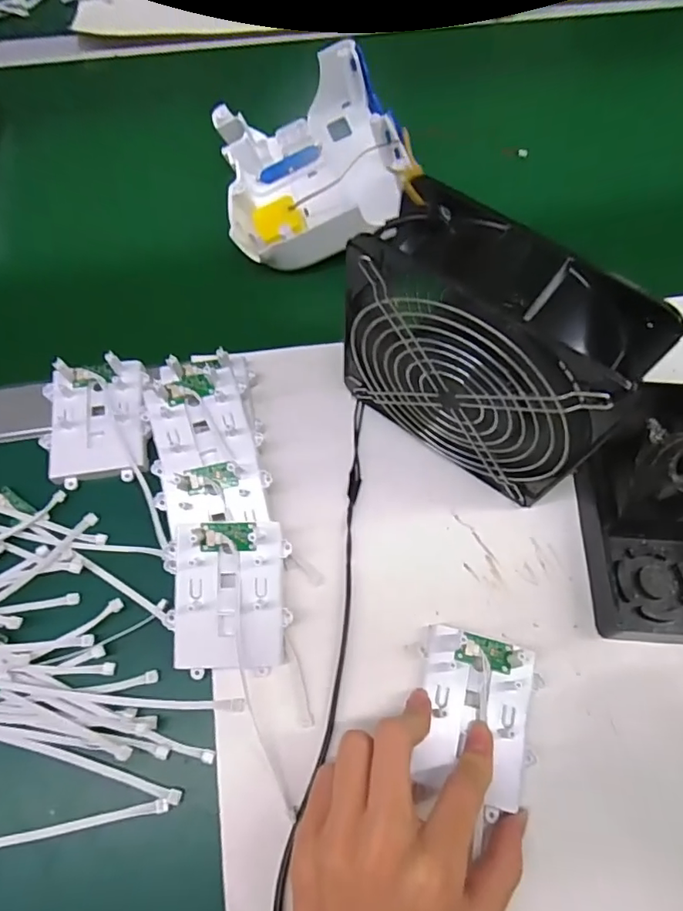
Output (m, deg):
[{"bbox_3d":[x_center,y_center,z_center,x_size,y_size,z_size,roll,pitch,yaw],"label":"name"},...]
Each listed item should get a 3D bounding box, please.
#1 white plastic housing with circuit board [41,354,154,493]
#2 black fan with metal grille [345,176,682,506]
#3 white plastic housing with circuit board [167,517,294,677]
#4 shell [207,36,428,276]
[{"bbox_3d":[-0.163,-0.025,0.354,0.065,0.024,0.080,-9,66,-5],"label":"white plastic housing with circuit board"},{"bbox_3d":[0.076,-0.051,0.304,0.145,0.153,0.062,33,69,13],"label":"black fan with metal grille"},{"bbox_3d":[-0.064,0.080,0.305,0.065,0.016,0.082,-1,89,-2],"label":"white plastic housing with circuit board"},{"bbox_3d":[-0.026,-0.238,0.431,0.136,0.061,0.182,-10,66,-6],"label":"shell"}]

